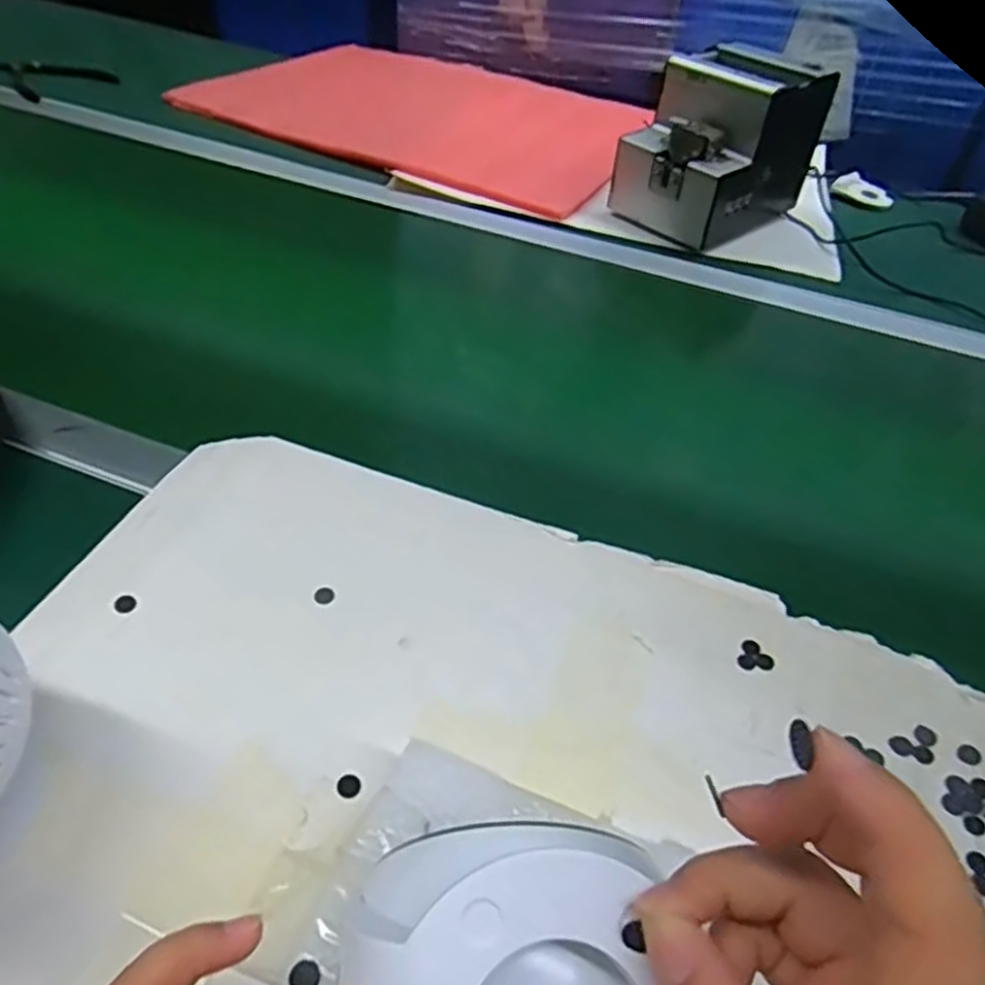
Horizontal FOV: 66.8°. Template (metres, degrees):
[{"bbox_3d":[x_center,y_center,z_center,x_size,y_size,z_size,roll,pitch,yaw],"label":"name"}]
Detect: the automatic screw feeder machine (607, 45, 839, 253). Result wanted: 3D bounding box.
[{"bbox_3d":[0.236,-0.358,0.777,0.190,0.147,0.127,-31,57,-33],"label":"automatic screw feeder machine"}]

